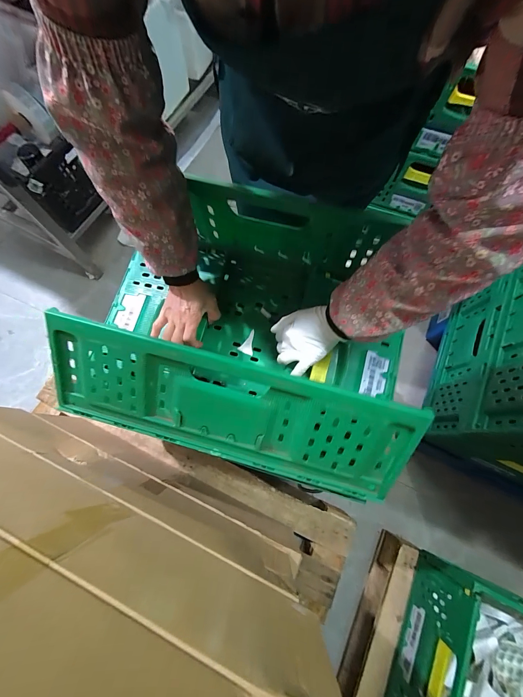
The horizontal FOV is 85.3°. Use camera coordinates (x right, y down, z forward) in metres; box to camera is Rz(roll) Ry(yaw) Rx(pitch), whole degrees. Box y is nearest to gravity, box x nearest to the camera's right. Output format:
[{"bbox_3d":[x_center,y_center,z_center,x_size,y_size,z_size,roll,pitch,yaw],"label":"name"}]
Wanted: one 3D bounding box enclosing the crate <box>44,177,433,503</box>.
[{"bbox_3d":[-0.025,-0.024,0.503,0.571,0.145,0.418,16,73,4],"label":"crate"}]

